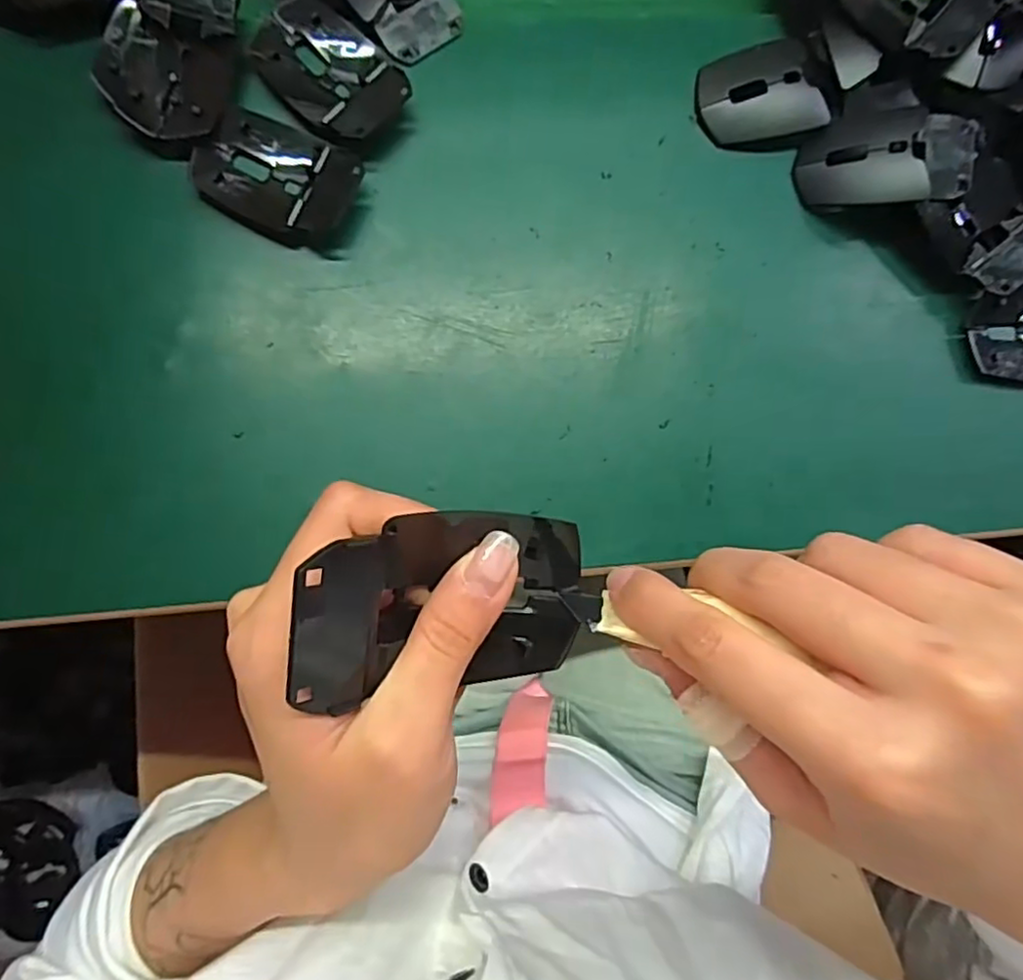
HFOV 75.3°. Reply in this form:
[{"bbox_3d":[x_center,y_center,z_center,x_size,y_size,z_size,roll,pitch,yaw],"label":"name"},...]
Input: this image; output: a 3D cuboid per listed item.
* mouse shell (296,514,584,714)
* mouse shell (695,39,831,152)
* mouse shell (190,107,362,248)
[{"bbox_3d":[-0.017,0.030,0.176,0.081,0.023,0.046,-3,86,-33],"label":"mouse shell"},{"bbox_3d":[0.133,-0.212,0.356,0.063,0.016,0.055,-18,86,-6],"label":"mouse shell"},{"bbox_3d":[-0.116,-0.155,0.328,0.077,0.012,0.055,29,83,-1],"label":"mouse shell"}]

